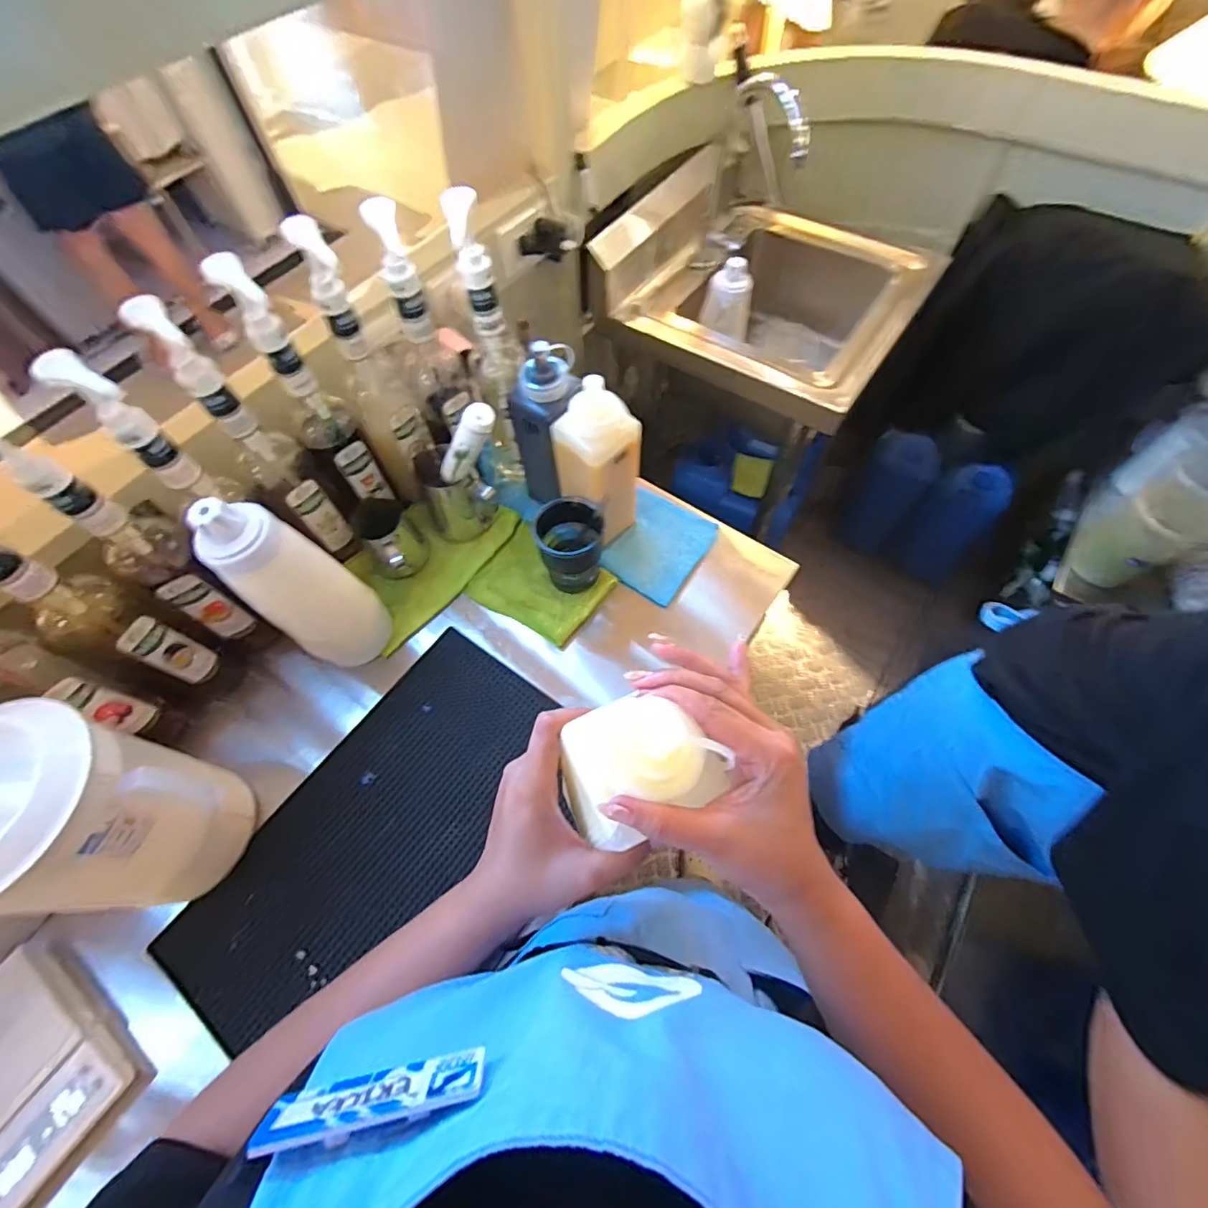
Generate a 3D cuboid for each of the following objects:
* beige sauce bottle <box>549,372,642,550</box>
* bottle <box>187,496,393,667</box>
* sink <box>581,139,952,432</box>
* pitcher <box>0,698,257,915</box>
[{"bbox_3d":[-0.011,-0.165,0.650,0.094,0.214,0.080,29,67,16],"label":"beige sauce bottle"},{"bbox_3d":[-0.323,-0.013,0.570,0.084,0.259,0.076,-3,63,1],"label":"bottle"},{"bbox_3d":[0.324,-0.610,1.046,0.525,0.309,0.526,32,68,17],"label":"sink"},{"bbox_3d":[-0.450,0.194,0.479,0.155,0.221,0.151,15,64,10],"label":"pitcher"}]

